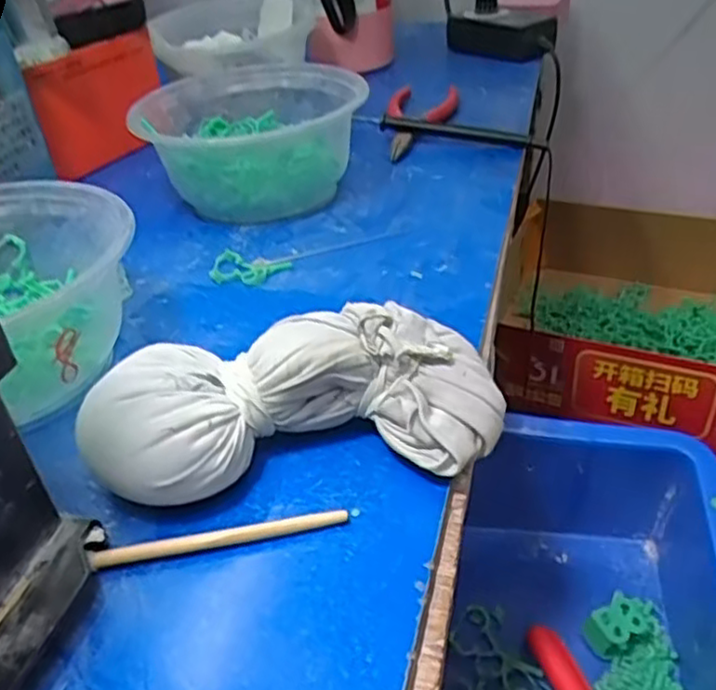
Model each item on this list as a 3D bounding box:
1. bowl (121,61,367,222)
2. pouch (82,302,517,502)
[{"bbox_3d":[-0.062,-0.125,0.434,0.126,0.059,0.126,-2,36,4],"label":"bowl"},{"bbox_3d":[-0.022,0.021,0.244,0.140,0.045,0.056,-8,36,-4],"label":"pouch"}]

